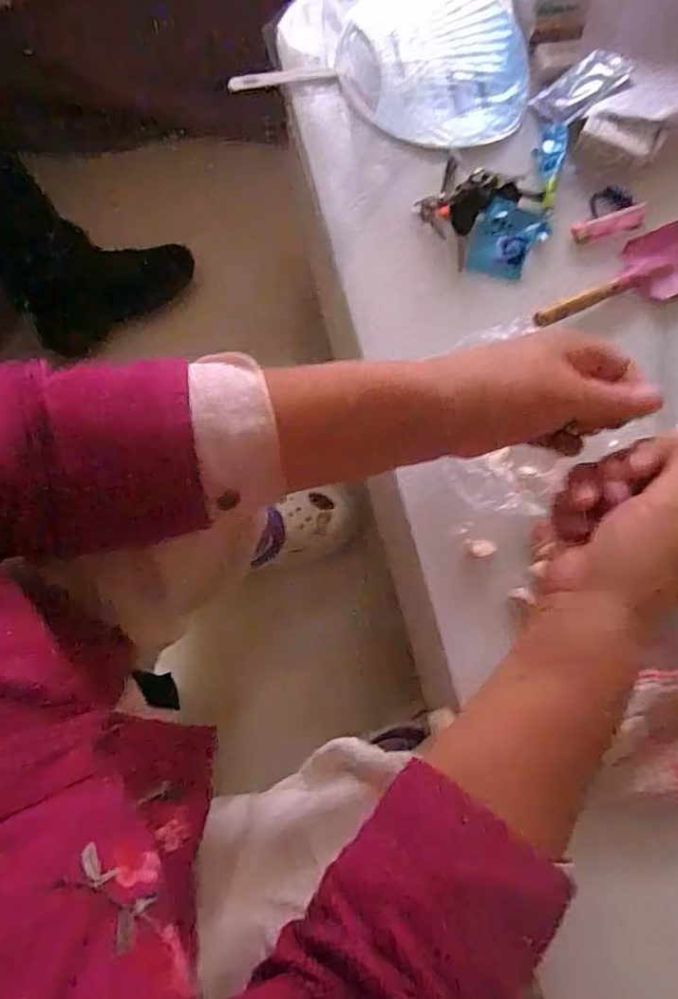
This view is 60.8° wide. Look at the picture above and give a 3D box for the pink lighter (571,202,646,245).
[{"bbox_3d":[0.271,-0.275,0.578,0.078,0.007,0.024,-16,78,-5],"label":"pink lighter"}]

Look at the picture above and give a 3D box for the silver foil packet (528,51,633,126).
[{"bbox_3d":[0.249,-0.424,0.596,0.095,0.008,0.053,-39,69,6],"label":"silver foil packet"}]

